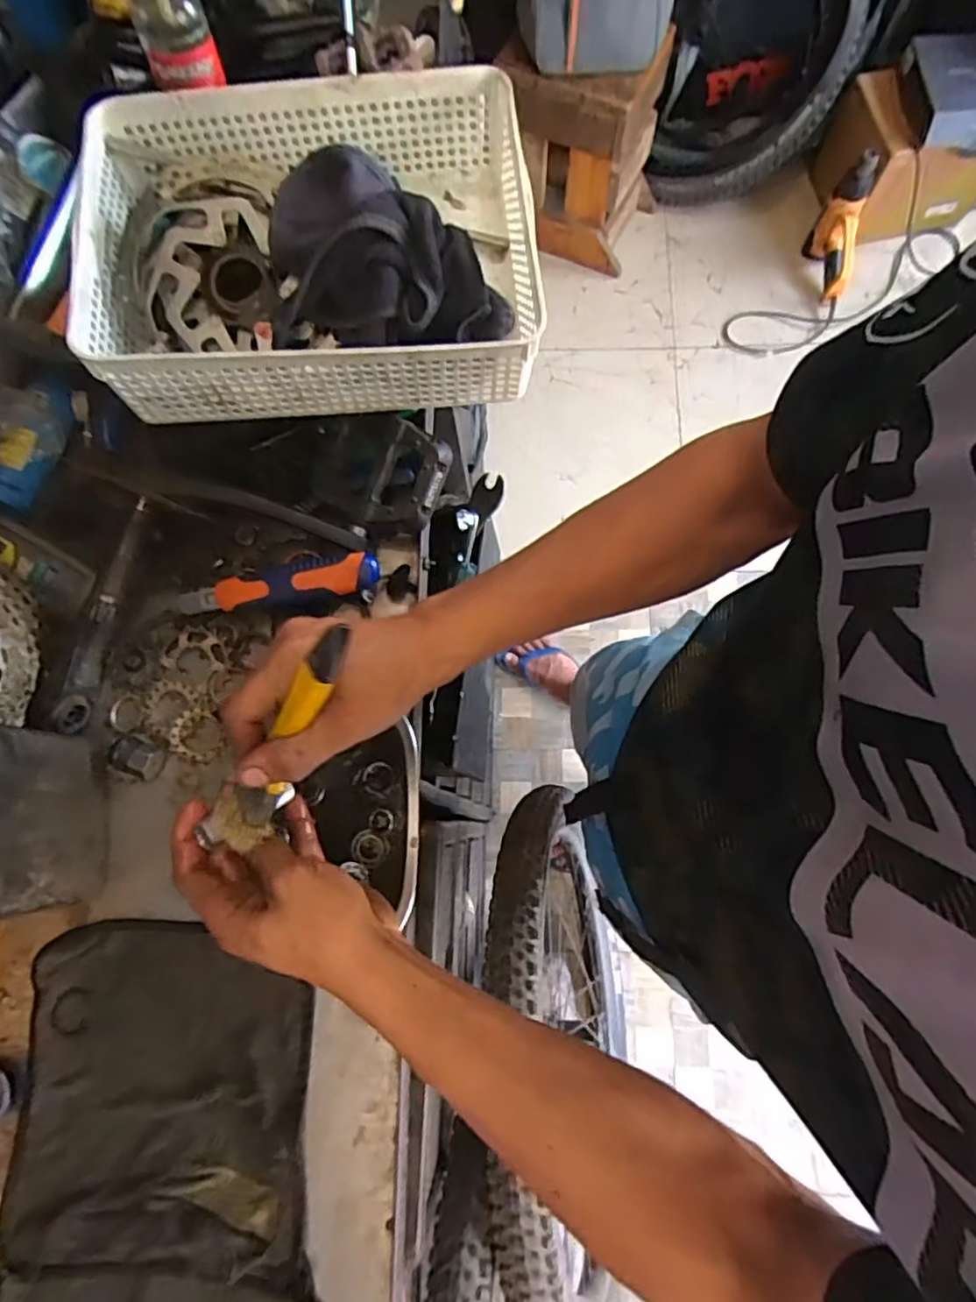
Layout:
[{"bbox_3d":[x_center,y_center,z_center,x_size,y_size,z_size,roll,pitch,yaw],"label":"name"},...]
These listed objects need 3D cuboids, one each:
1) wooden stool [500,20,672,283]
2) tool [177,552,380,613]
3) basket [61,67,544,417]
[{"bbox_3d":[0.249,-1.189,1.538,0.283,0.409,0.293,27,79,10],"label":"wooden stool"},{"bbox_3d":[-0.183,-0.059,0.569,0.173,0.038,0.035,-6,75,0],"label":"tool"},{"bbox_3d":[-0.134,-0.310,0.502,0.329,0.095,0.240,-5,75,2],"label":"basket"}]

